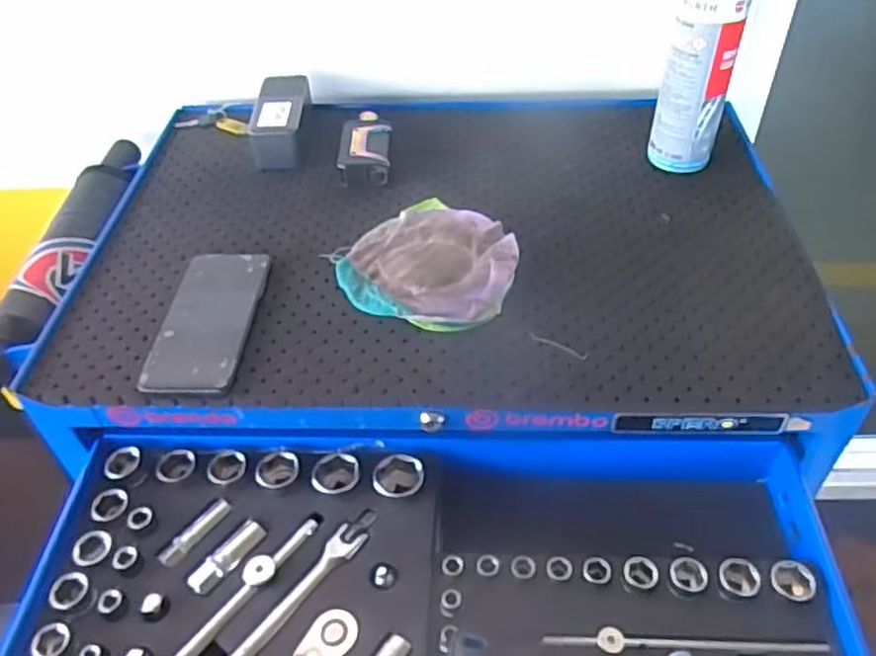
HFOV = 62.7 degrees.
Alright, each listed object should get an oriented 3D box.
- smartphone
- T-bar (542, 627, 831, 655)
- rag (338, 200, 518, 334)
[{"bbox_3d":[-0.198,-0.009,0.623,0.078,0.011,0.161,0,45,3],"label":"smartphone"},{"bbox_3d":[0.174,0.224,0.507,0.196,0.013,0.015,0,45,3],"label":"T-bar"},{"bbox_3d":[-0.004,-0.067,0.663,0.157,0.026,0.156,15,47,17],"label":"rag"}]

